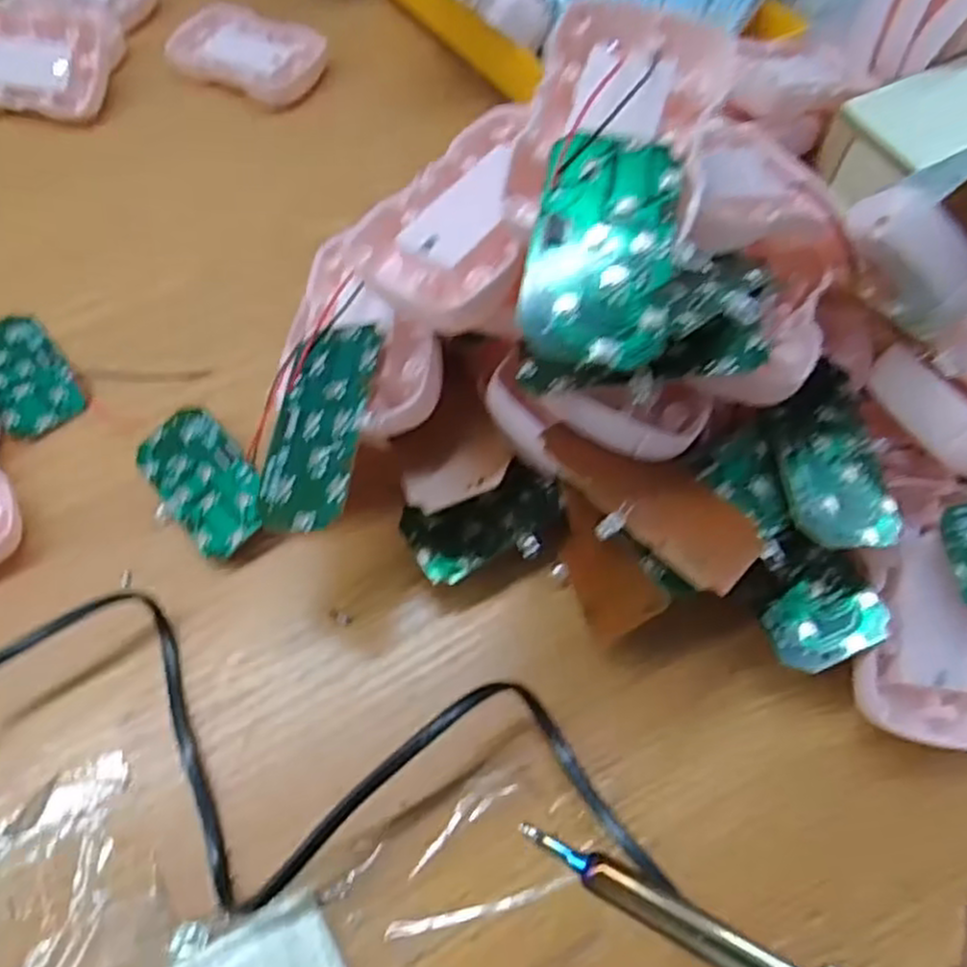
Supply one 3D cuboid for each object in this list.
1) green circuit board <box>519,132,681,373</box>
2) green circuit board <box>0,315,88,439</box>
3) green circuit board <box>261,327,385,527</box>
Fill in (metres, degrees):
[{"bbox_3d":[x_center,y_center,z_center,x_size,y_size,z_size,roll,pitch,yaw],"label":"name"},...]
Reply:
[{"bbox_3d":[0.033,-0.064,0.202,0.038,0.006,0.071,11,71,3],"label":"green circuit board"},{"bbox_3d":[-0.211,-0.050,0.343,0.036,0.005,0.072,-36,67,-17],"label":"green circuit board"},{"bbox_3d":[-0.055,-0.019,0.253,0.037,0.005,0.071,-1,71,27],"label":"green circuit board"}]

